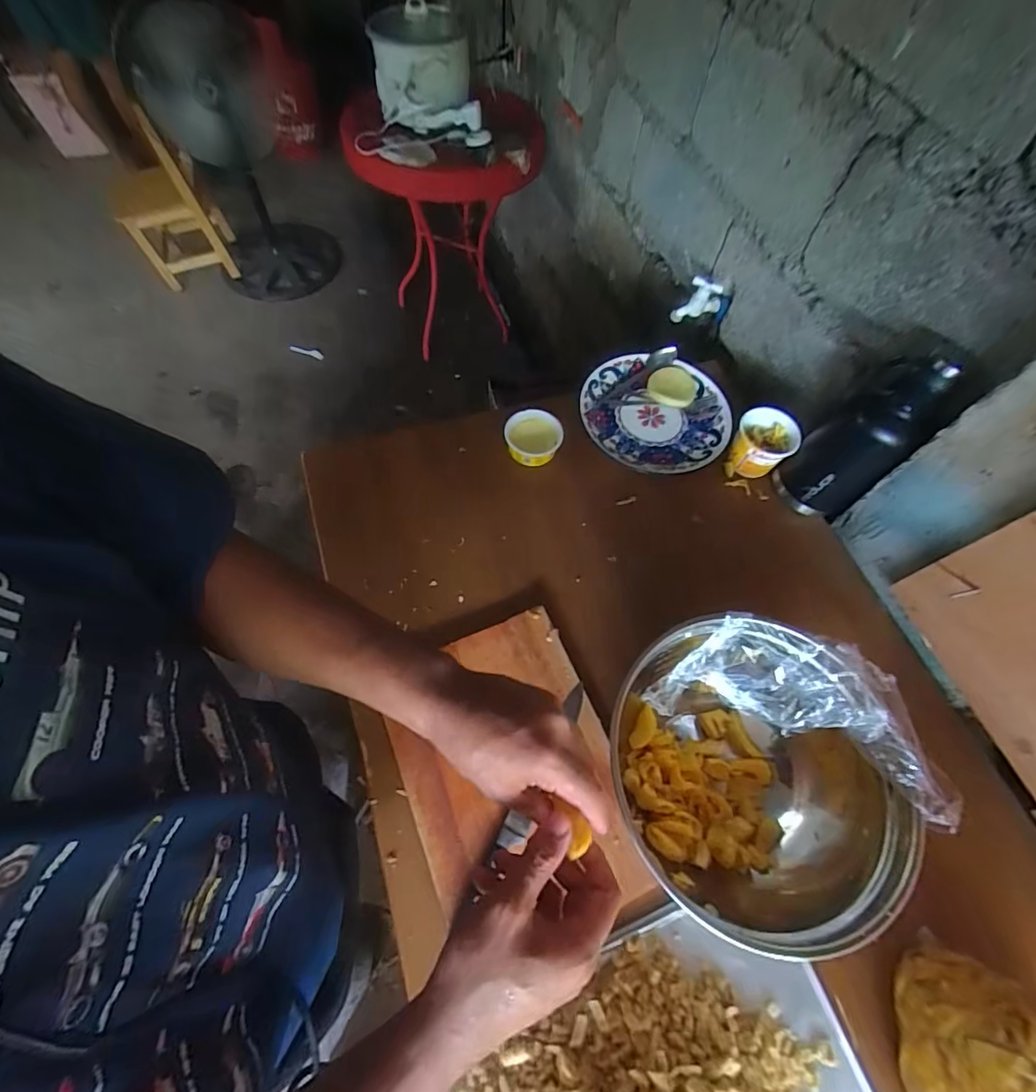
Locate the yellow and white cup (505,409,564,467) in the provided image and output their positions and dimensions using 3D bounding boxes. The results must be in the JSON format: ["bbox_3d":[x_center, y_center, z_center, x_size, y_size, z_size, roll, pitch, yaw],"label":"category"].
[{"bbox_3d":[0.026,-0.181,0.863,0.094,0.048,0.090,1,64,-2],"label":"yellow and white cup"}]

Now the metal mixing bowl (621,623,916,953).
[{"bbox_3d":[0.262,0.254,0.575,0.264,0.177,0.302,6,64,1],"label":"metal mixing bowl"}]

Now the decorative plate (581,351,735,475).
[{"bbox_3d":[0.245,-0.236,0.908,0.259,0.025,0.243,1,64,-2],"label":"decorative plate"}]

